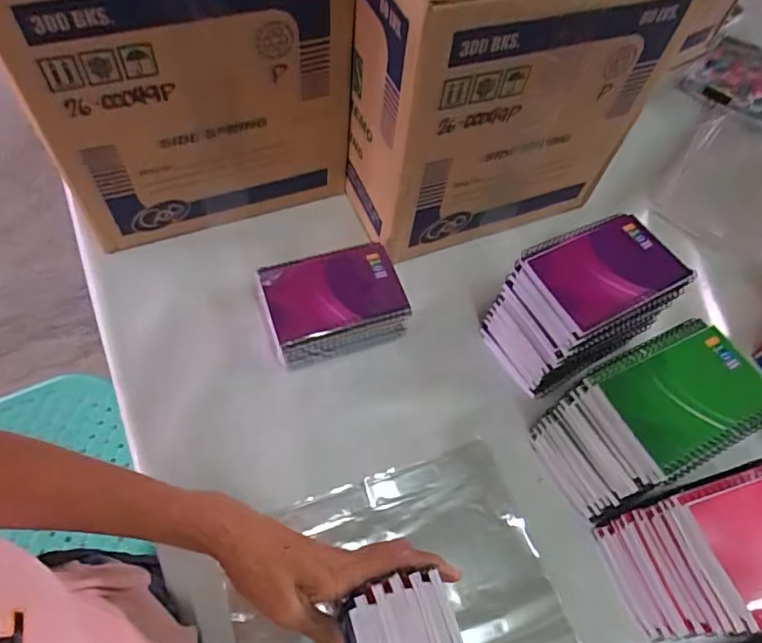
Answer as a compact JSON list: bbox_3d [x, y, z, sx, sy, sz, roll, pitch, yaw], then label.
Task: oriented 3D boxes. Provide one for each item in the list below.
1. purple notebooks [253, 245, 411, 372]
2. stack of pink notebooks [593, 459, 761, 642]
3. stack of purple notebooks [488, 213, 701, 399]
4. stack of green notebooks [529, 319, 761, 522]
[{"bbox_3d":[-0.048,-0.017,0.552,0.134,0.057,0.092,-13,62,-12],"label":"purple notebooks"},{"bbox_3d":[0.273,0.177,0.424,0.136,0.130,0.099,-12,61,-11],"label":"stack of pink notebooks"},{"bbox_3d":[0.195,-0.012,0.527,0.140,0.127,0.102,-24,64,-18],"label":"stack of purple notebooks"},{"bbox_3d":[0.228,0.088,0.472,0.141,0.123,0.097,-23,64,-17],"label":"stack of green notebooks"}]

